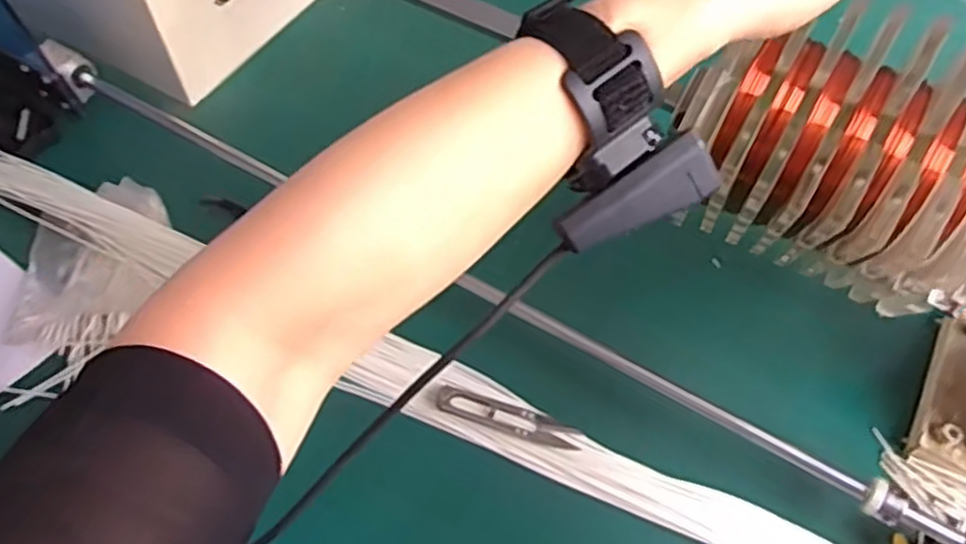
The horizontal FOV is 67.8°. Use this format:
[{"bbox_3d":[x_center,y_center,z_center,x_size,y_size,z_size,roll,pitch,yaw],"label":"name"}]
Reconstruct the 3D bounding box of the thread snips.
[{"bbox_3d":[0.019,0.102,0.501,0.100,0.011,0.020,15,59,8],"label":"thread snips"}]

